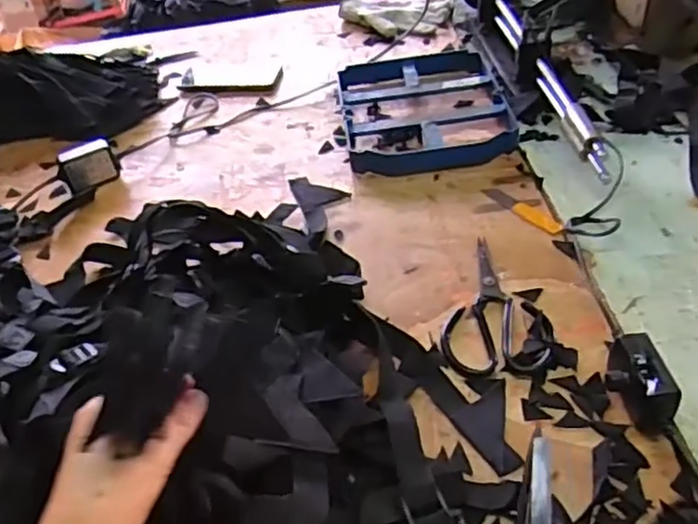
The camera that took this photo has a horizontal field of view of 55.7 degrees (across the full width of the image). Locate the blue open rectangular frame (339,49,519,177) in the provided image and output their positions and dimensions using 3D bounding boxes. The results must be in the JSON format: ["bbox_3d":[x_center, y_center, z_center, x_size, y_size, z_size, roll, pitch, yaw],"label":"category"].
[{"bbox_3d":[0.099,-0.211,0.900,0.210,0.036,0.250,-7,44,1],"label":"blue open rectangular frame"}]

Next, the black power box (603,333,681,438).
[{"bbox_3d":[0.241,0.097,0.546,0.036,0.039,0.075,-9,44,-1],"label":"black power box"}]

